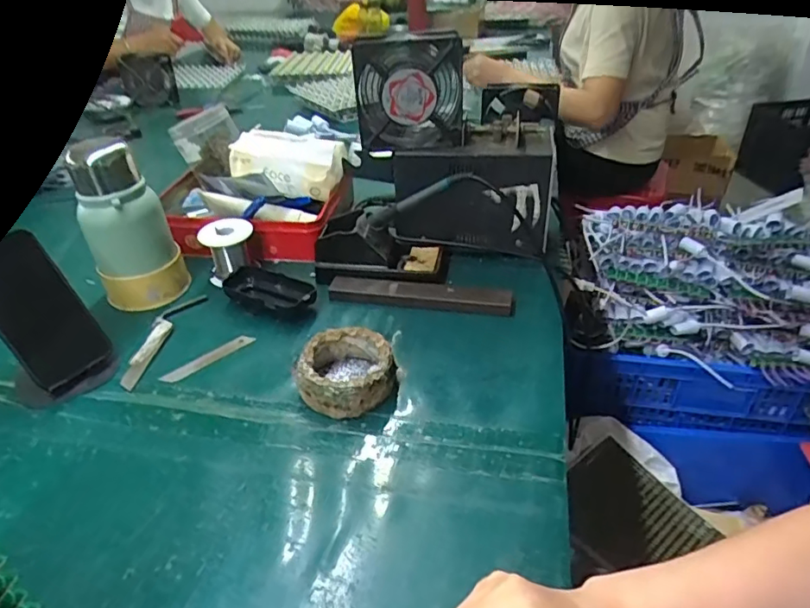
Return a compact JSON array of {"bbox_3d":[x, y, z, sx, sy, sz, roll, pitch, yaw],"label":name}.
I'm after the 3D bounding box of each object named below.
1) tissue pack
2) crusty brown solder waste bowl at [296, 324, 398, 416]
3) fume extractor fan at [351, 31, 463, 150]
[{"bbox_3d":[-0.154,-0.183,0.734,0.140,0.068,0.090,12,37,20],"label":"tissue pack"},{"bbox_3d":[-0.055,0.064,0.520,0.086,0.045,0.079,-2,35,1],"label":"crusty brown solder waste bowl"},{"bbox_3d":[0.005,-0.233,0.616,0.117,0.114,0.048,-1,35,2],"label":"fume extractor fan"}]

